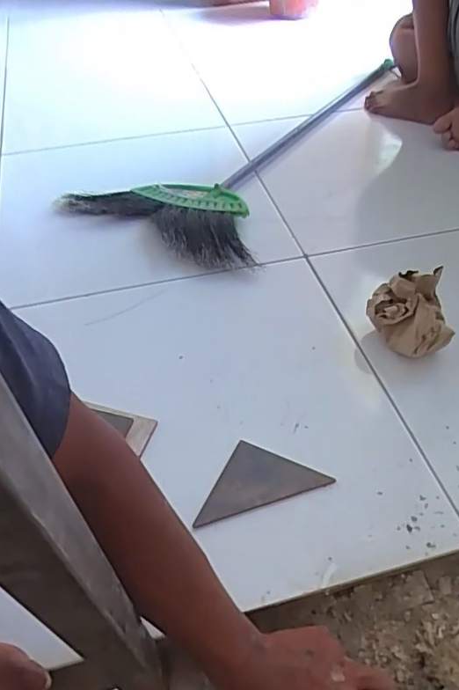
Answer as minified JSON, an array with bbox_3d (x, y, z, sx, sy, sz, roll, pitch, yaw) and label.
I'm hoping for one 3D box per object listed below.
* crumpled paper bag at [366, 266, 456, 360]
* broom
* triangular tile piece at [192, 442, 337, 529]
[{"bbox_3d":[0.250,-0.036,0.710,0.099,0.091,0.111,-30,53,-24],"label":"crumpled paper bag"},{"bbox_3d":[0.098,-0.473,1.189,0.401,0.049,1.004,23,51,21],"label":"broom"},{"bbox_3d":[0.028,0.145,0.588,0.150,0.004,0.077,-15,48,-13],"label":"triangular tile piece"}]

